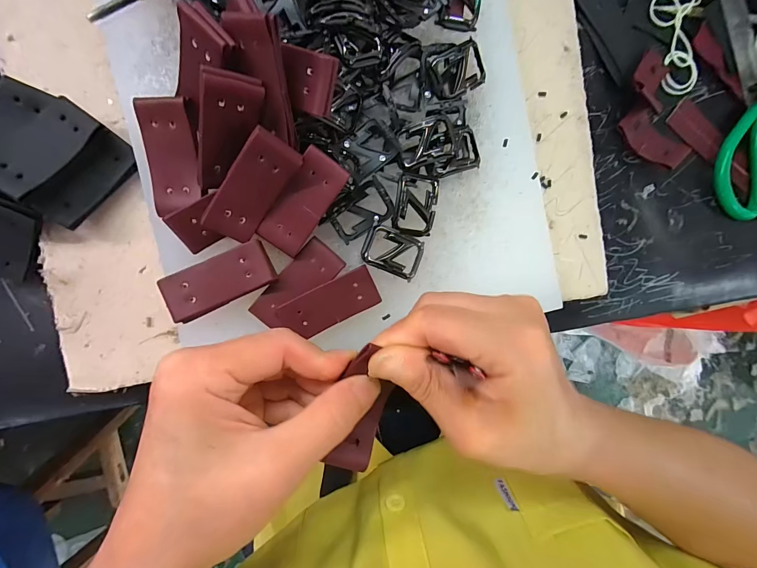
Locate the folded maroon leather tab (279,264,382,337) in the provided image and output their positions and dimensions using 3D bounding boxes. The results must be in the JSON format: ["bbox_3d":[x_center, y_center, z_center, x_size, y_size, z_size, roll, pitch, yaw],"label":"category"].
[{"bbox_3d":[-0.030,0.013,0.216,0.062,0.004,0.027,-26,104,-12],"label":"folded maroon leather tab"}]

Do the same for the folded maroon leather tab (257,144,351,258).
[{"bbox_3d":[-0.045,-0.047,0.200,0.026,0.006,0.060,36,105,-8],"label":"folded maroon leather tab"}]

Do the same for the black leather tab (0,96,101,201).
[{"bbox_3d":[-0.188,-0.076,0.189,0.033,0.007,0.059,38,72,-8],"label":"black leather tab"}]

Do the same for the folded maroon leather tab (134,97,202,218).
[{"bbox_3d":[-0.117,-0.071,0.192,0.027,0.005,0.061,-1,105,-8],"label":"folded maroon leather tab"}]

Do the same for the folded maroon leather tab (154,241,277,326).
[{"bbox_3d":[-0.095,-0.001,0.203,0.063,0.005,0.027,-24,92,-4],"label":"folded maroon leather tab"}]

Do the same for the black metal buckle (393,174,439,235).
[{"bbox_3d":[0.024,-0.052,0.222,0.027,0.011,0.038,8,92,-10],"label":"black metal buckle"}]

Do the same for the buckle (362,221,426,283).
[{"bbox_3d":[0.010,-0.021,0.221,0.039,0.011,0.027,22,90,-10],"label":"buckle"}]

